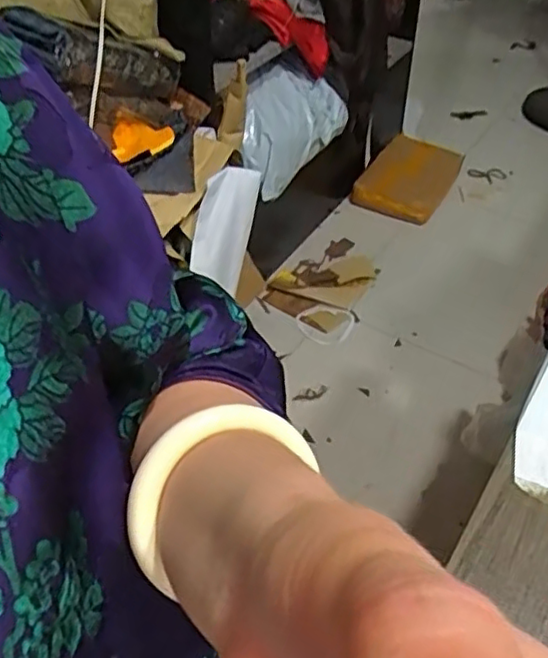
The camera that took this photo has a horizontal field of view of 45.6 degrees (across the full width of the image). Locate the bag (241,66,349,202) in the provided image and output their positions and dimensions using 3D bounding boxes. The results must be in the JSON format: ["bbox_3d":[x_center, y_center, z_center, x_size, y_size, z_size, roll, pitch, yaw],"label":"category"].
[{"bbox_3d":[0.022,-0.423,1.322,0.070,0.196,0.306,0,43,54],"label":"bag"}]

